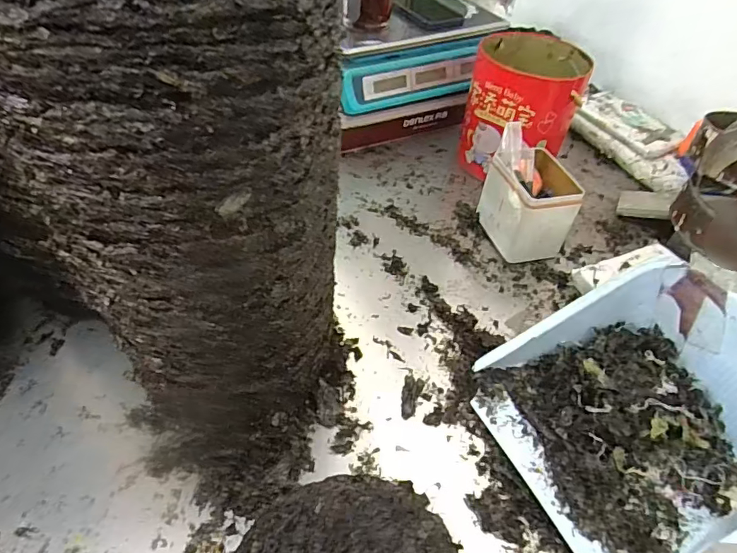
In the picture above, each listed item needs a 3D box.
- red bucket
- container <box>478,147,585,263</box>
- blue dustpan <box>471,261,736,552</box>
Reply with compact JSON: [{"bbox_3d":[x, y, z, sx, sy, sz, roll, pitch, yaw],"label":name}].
[{"bbox_3d":[0.243,-0.266,0.787,0.158,0.180,0.170,2,47,-3],"label":"red bucket"},{"bbox_3d":[0.220,-0.097,0.673,0.084,0.113,0.119,-10,49,-14],"label":"container"},{"bbox_3d":[0.259,0.119,0.454,0.241,0.141,0.244,-17,50,-19],"label":"blue dustpan"}]

